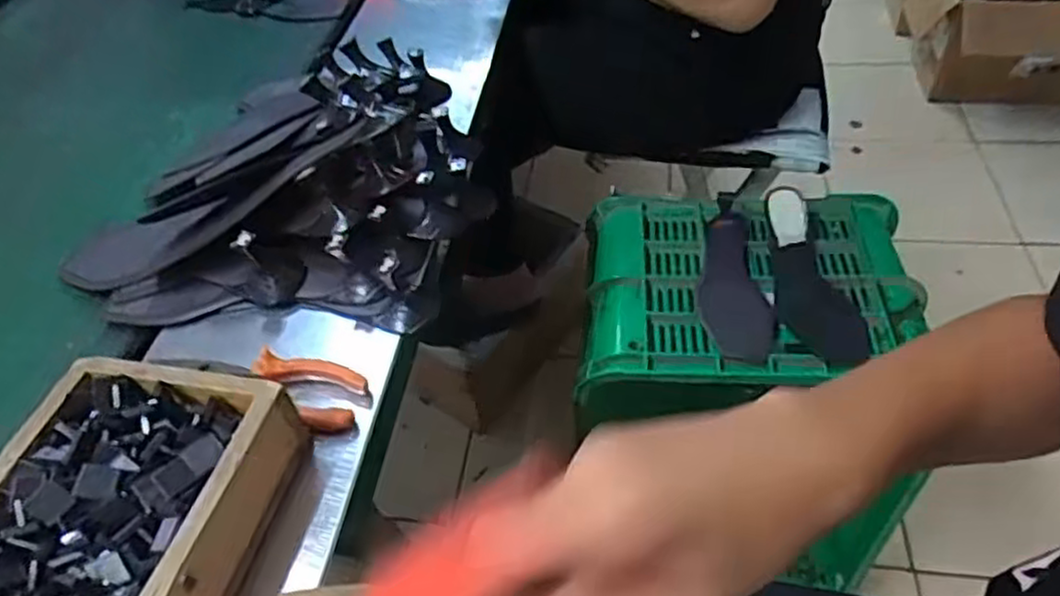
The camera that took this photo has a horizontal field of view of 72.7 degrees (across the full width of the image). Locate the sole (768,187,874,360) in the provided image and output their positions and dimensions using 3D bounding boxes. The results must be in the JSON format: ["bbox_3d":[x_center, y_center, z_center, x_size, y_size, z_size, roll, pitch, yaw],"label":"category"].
[{"bbox_3d":[0.320,-0.030,0.835,0.081,0.050,0.238,-9,47,-1],"label":"sole"}]

